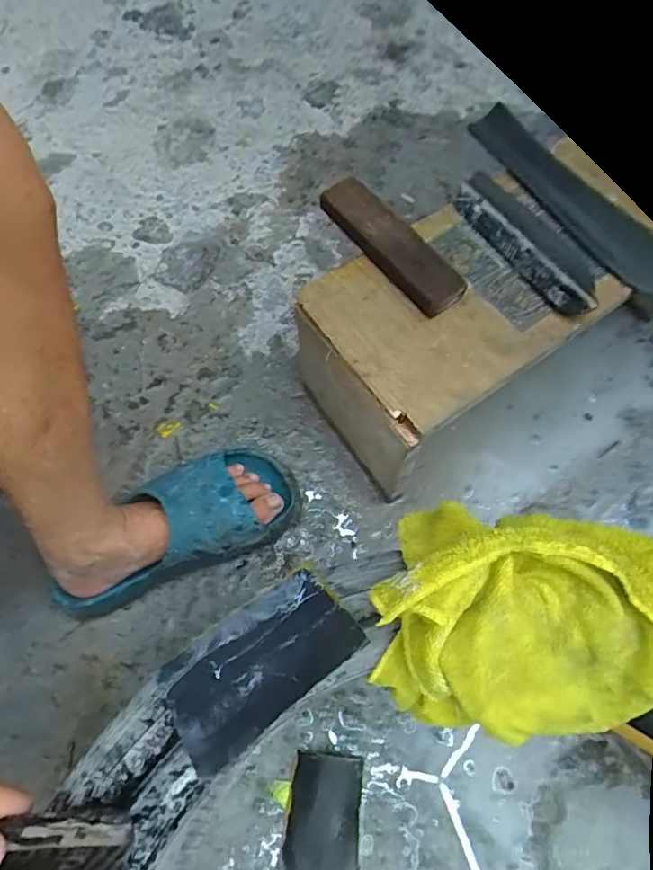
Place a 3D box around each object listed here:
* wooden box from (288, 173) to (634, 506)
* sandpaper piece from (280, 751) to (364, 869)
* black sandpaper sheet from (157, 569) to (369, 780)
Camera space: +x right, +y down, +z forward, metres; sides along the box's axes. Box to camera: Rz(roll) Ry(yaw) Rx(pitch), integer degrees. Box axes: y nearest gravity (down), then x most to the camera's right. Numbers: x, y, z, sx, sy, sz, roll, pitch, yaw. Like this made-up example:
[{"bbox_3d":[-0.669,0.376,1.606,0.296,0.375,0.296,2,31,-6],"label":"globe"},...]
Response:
[{"bbox_3d":[0.117,-0.085,0.563,0.243,0.198,0.178,-32,68,-12],"label":"wooden box"},{"bbox_3d":[-0.004,0.352,0.473,0.066,0.019,0.117,4,65,2],"label":"sandpaper piece"},{"bbox_3d":[-0.040,0.133,0.313,0.113,0.009,0.065,-37,55,-10],"label":"black sandpaper sheet"}]

